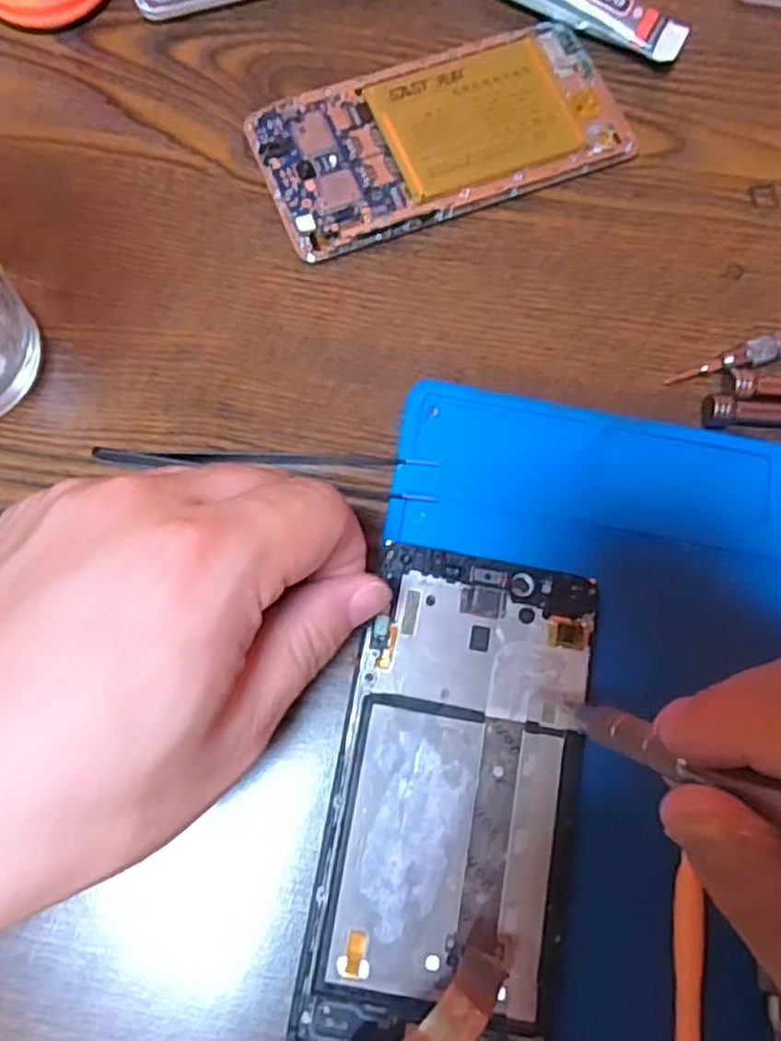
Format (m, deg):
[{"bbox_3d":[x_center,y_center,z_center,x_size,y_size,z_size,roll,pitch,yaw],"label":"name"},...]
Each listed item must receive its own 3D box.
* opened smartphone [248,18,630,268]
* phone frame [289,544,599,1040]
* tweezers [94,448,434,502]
[{"bbox_3d":[0.021,-0.152,0.288,0.141,0.011,0.068,-21,77,-7],"label":"opened smartphone"},{"bbox_3d":[0.020,0.085,0.222,0.071,0.004,0.147,11,75,1],"label":"phone frame"},{"bbox_3d":[-0.042,-0.018,0.251,0.113,0.007,0.016,4,75,-1],"label":"tweezers"}]

